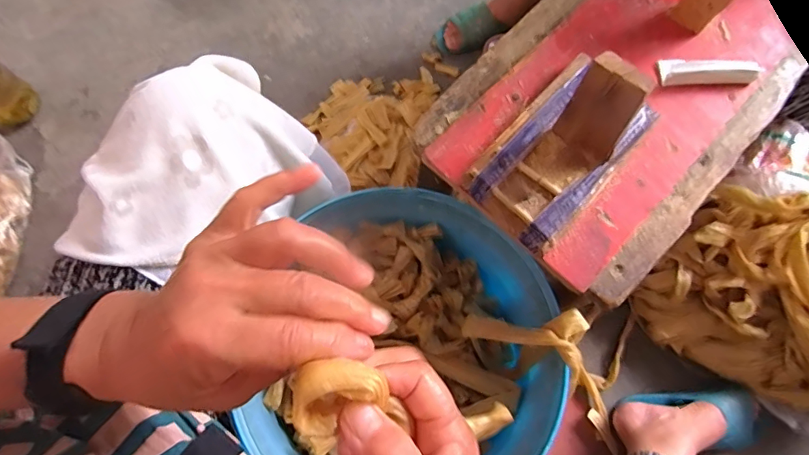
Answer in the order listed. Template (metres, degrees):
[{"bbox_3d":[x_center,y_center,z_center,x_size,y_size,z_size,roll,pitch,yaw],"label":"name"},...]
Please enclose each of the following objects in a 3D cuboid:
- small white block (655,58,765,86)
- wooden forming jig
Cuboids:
[{"bbox_3d":[0.270,-0.139,0.429,0.087,0.021,0.023,-1,75,-2],"label":"small white block"},{"bbox_3d":[0.125,-0.068,0.367,0.084,0.097,0.156,41,78,9],"label":"wooden forming jig"}]

